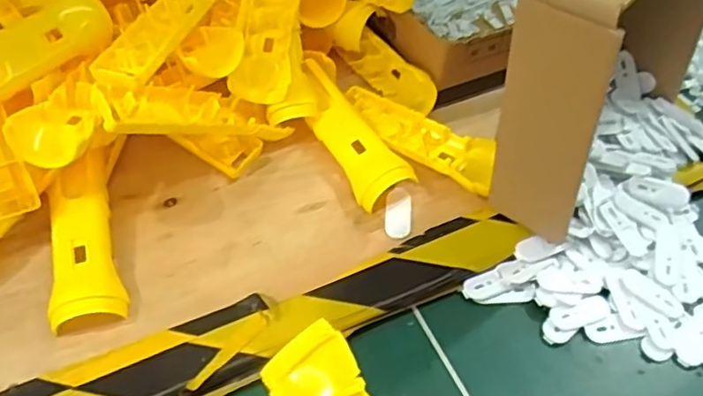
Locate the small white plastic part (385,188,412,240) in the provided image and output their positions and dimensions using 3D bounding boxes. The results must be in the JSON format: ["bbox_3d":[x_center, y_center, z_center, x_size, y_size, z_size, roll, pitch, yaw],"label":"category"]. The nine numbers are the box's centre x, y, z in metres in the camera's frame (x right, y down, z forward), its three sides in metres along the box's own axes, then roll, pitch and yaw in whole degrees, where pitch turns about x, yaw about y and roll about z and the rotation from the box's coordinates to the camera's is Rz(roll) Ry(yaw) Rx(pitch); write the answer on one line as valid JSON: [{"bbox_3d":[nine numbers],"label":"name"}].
[{"bbox_3d":[0.038,0.012,0.488,0.021,0.004,0.048,6,55,1],"label":"small white plastic part"}]

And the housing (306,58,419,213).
[{"bbox_3d":[-0.008,-0.056,0.522,0.045,0.022,0.144,-27,61,-21],"label":"housing"}]

